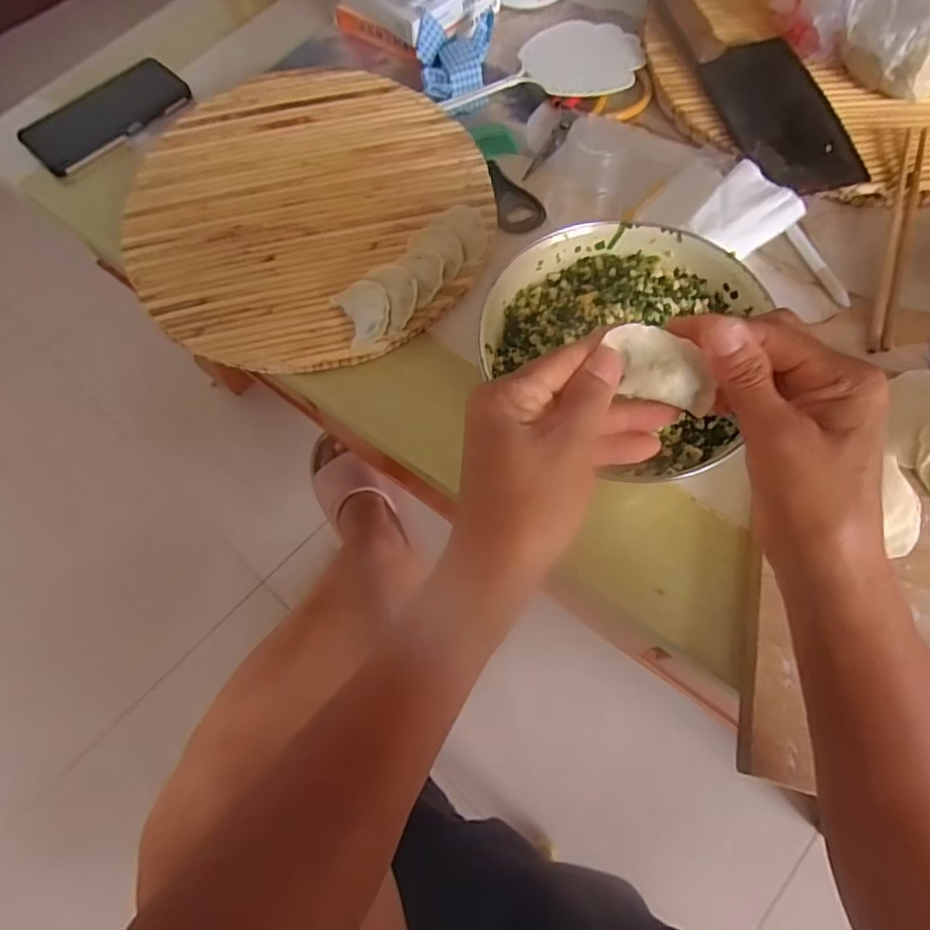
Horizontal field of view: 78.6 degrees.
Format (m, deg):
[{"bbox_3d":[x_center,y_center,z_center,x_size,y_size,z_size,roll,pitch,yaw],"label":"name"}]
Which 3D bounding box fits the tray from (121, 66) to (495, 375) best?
[{"bbox_3d":[-0.143,-0.243,0.524,0.314,0.039,0.339,0,68,1],"label":"tray"}]

